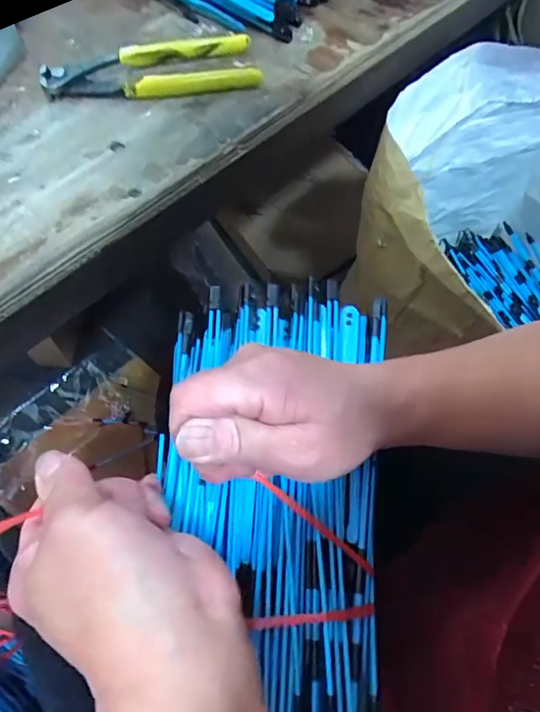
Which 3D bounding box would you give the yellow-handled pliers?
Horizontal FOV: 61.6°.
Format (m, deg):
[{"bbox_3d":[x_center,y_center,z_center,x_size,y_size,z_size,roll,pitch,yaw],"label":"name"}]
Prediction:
[{"bbox_3d":[-0.092,-0.220,0.350,0.160,0.013,0.064,-12,62,-6],"label":"yellow-handled pliers"}]

